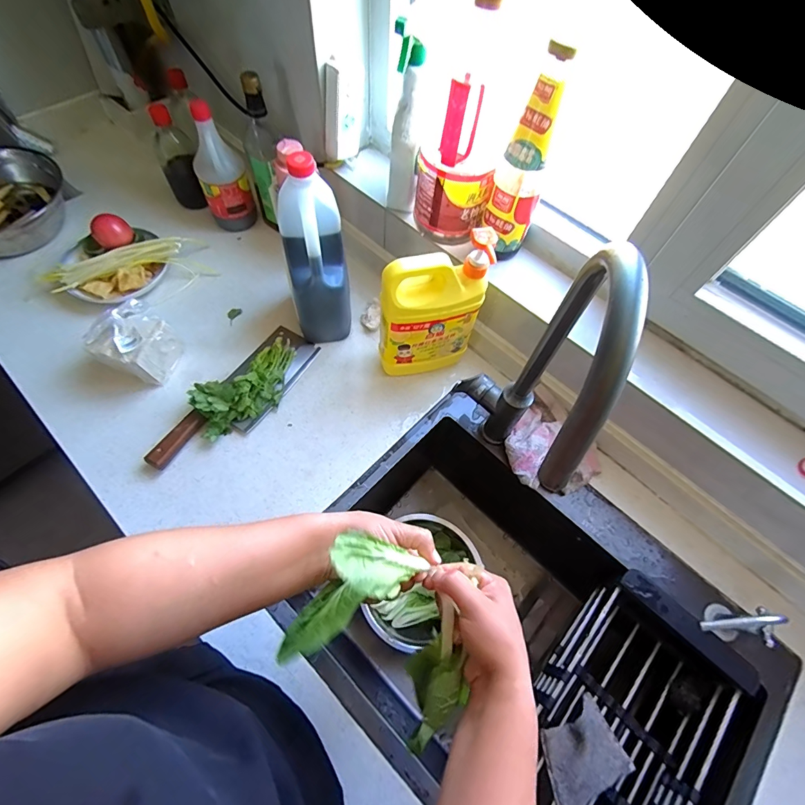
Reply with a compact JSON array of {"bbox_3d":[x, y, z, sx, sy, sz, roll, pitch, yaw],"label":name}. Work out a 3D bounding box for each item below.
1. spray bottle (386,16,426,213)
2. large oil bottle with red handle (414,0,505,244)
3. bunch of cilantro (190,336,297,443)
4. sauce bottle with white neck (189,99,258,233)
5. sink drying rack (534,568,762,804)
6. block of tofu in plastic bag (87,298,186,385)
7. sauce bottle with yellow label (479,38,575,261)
[{"bbox_3d":[0.003,-0.381,0.575,0.047,0.209,0.053,2,62,-1],"label":"spray bottle"},{"bbox_3d":[0.075,-0.362,0.537,0.099,0.276,0.118,2,62,-1],"label":"large oil bottle with red handle"},{"bbox_3d":[-0.235,-0.028,0.625,0.082,0.059,0.190,36,66,16],"label":"bunch of cilantro"},{"bbox_3d":[-0.329,-0.416,0.737,0.085,0.208,0.067,-19,64,-12],"label":"sauce bottle with white neck"},{"bbox_3d":[0.266,0.432,0.510,0.203,0.088,0.379,40,67,17],"label":"sink drying rack"},{"bbox_3d":[-0.405,-0.091,0.622,0.090,0.095,0.097,24,63,10],"label":"block of tofu in plastic bag"},{"bbox_3d":[0.157,-0.305,0.533,0.066,0.222,0.072,16,62,6],"label":"sauce bottle with yellow label"}]

